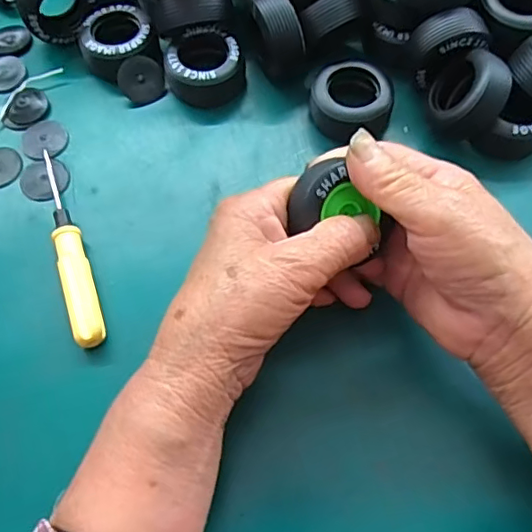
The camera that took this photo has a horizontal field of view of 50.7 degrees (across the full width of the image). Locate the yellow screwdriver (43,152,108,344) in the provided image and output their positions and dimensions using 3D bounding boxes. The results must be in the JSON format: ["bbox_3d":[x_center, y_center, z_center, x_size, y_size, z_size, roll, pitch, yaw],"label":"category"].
[{"bbox_3d":[-0.107,-0.012,0.307,0.014,0.015,0.122,-18,65,-7],"label":"yellow screwdriver"}]

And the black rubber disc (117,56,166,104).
[{"bbox_3d":[-0.079,-0.117,0.353,0.028,0.027,0.004,-18,26,-10],"label":"black rubber disc"}]

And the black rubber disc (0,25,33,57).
[{"bbox_3d":[-0.175,-0.154,0.383,0.028,0.007,0.028,0,65,1],"label":"black rubber disc"}]

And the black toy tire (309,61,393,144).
[{"bbox_3d":[0.052,-0.099,0.340,0.043,0.023,0.043,0,65,1],"label":"black toy tire"}]

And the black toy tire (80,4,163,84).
[{"bbox_3d":[-0.094,-0.142,0.365,0.045,0.024,0.051,-21,66,-9],"label":"black toy tire"}]

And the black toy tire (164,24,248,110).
[{"bbox_3d":[-0.037,-0.124,0.353,0.048,0.025,0.045,-7,65,-2],"label":"black toy tire"}]

